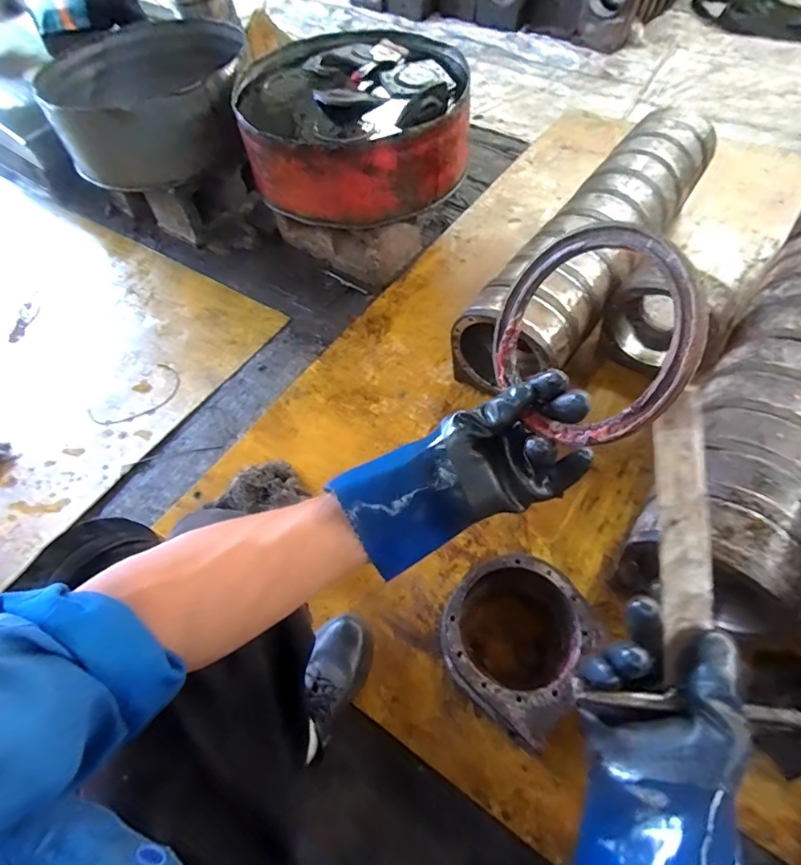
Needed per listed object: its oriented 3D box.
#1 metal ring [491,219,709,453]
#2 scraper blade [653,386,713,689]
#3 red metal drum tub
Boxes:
[{"bbox_3d":[0.134,-0.071,0.360,0.010,0.148,0.158,4,46,-40],"label":"metal ring"},{"bbox_3d":[0.208,0.066,0.363,0.038,0.010,0.194,7,74,0],"label":"scraper blade"},{"bbox_3d":[-0.113,-0.754,1.230,0.535,0.190,0.530,-1,57,1],"label":"red metal drum tub"}]

